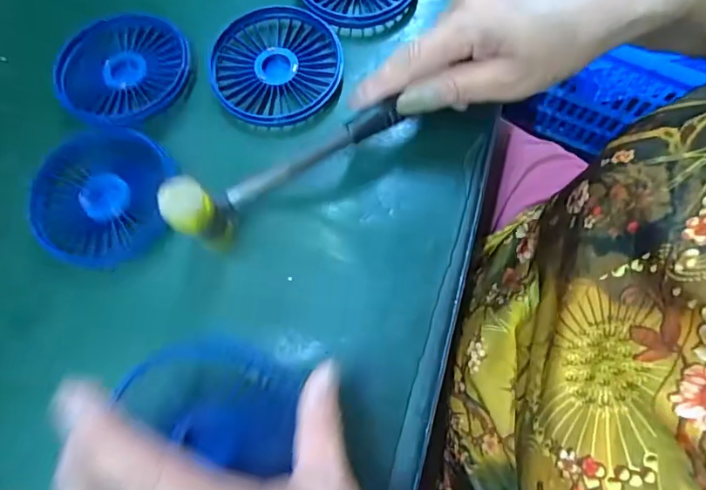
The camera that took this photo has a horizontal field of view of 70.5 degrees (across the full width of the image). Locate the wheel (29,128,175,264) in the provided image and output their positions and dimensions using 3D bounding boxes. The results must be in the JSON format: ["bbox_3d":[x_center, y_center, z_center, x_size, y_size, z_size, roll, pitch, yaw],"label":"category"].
[{"bbox_3d":[-0.154,-0.030,0.309,0.085,0.010,0.086,-1,72,2],"label":"wheel"}]

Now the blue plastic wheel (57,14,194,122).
[{"bbox_3d":[-0.153,-0.119,0.331,0.081,0.008,0.086,-1,72,2],"label":"blue plastic wheel"}]

